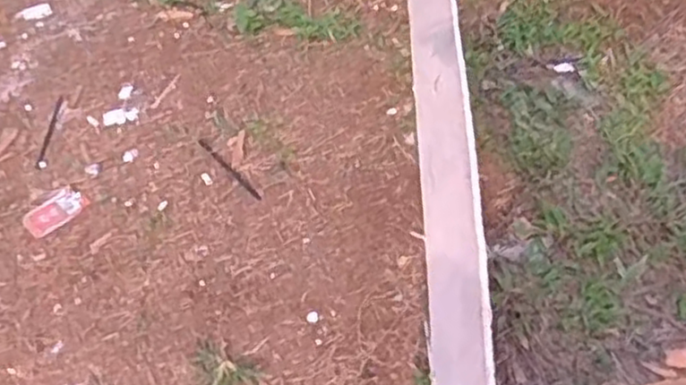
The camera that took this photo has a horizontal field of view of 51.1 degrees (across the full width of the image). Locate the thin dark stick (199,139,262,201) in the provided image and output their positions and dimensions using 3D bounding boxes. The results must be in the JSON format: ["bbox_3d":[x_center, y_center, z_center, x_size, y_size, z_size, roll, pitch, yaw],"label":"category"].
[{"bbox_3d":[-0.175,-0.037,1.103,0.011,0.012,0.187,-30,51,-22],"label":"thin dark stick"}]

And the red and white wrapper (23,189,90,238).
[{"bbox_3d":[-0.435,0.030,1.089,0.091,0.006,0.069,-35,51,-27],"label":"red and white wrapper"}]

